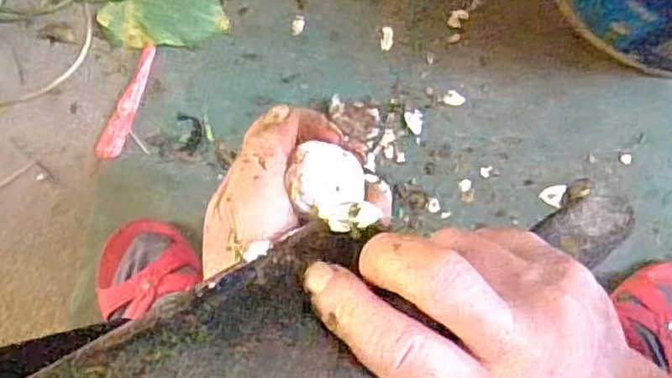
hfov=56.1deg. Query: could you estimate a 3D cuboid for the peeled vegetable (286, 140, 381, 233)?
[{"bbox_3d":[-0.003,-0.001,0.249,0.028,0.027,0.034,-4,85,0],"label":"peeled vegetable"}]

